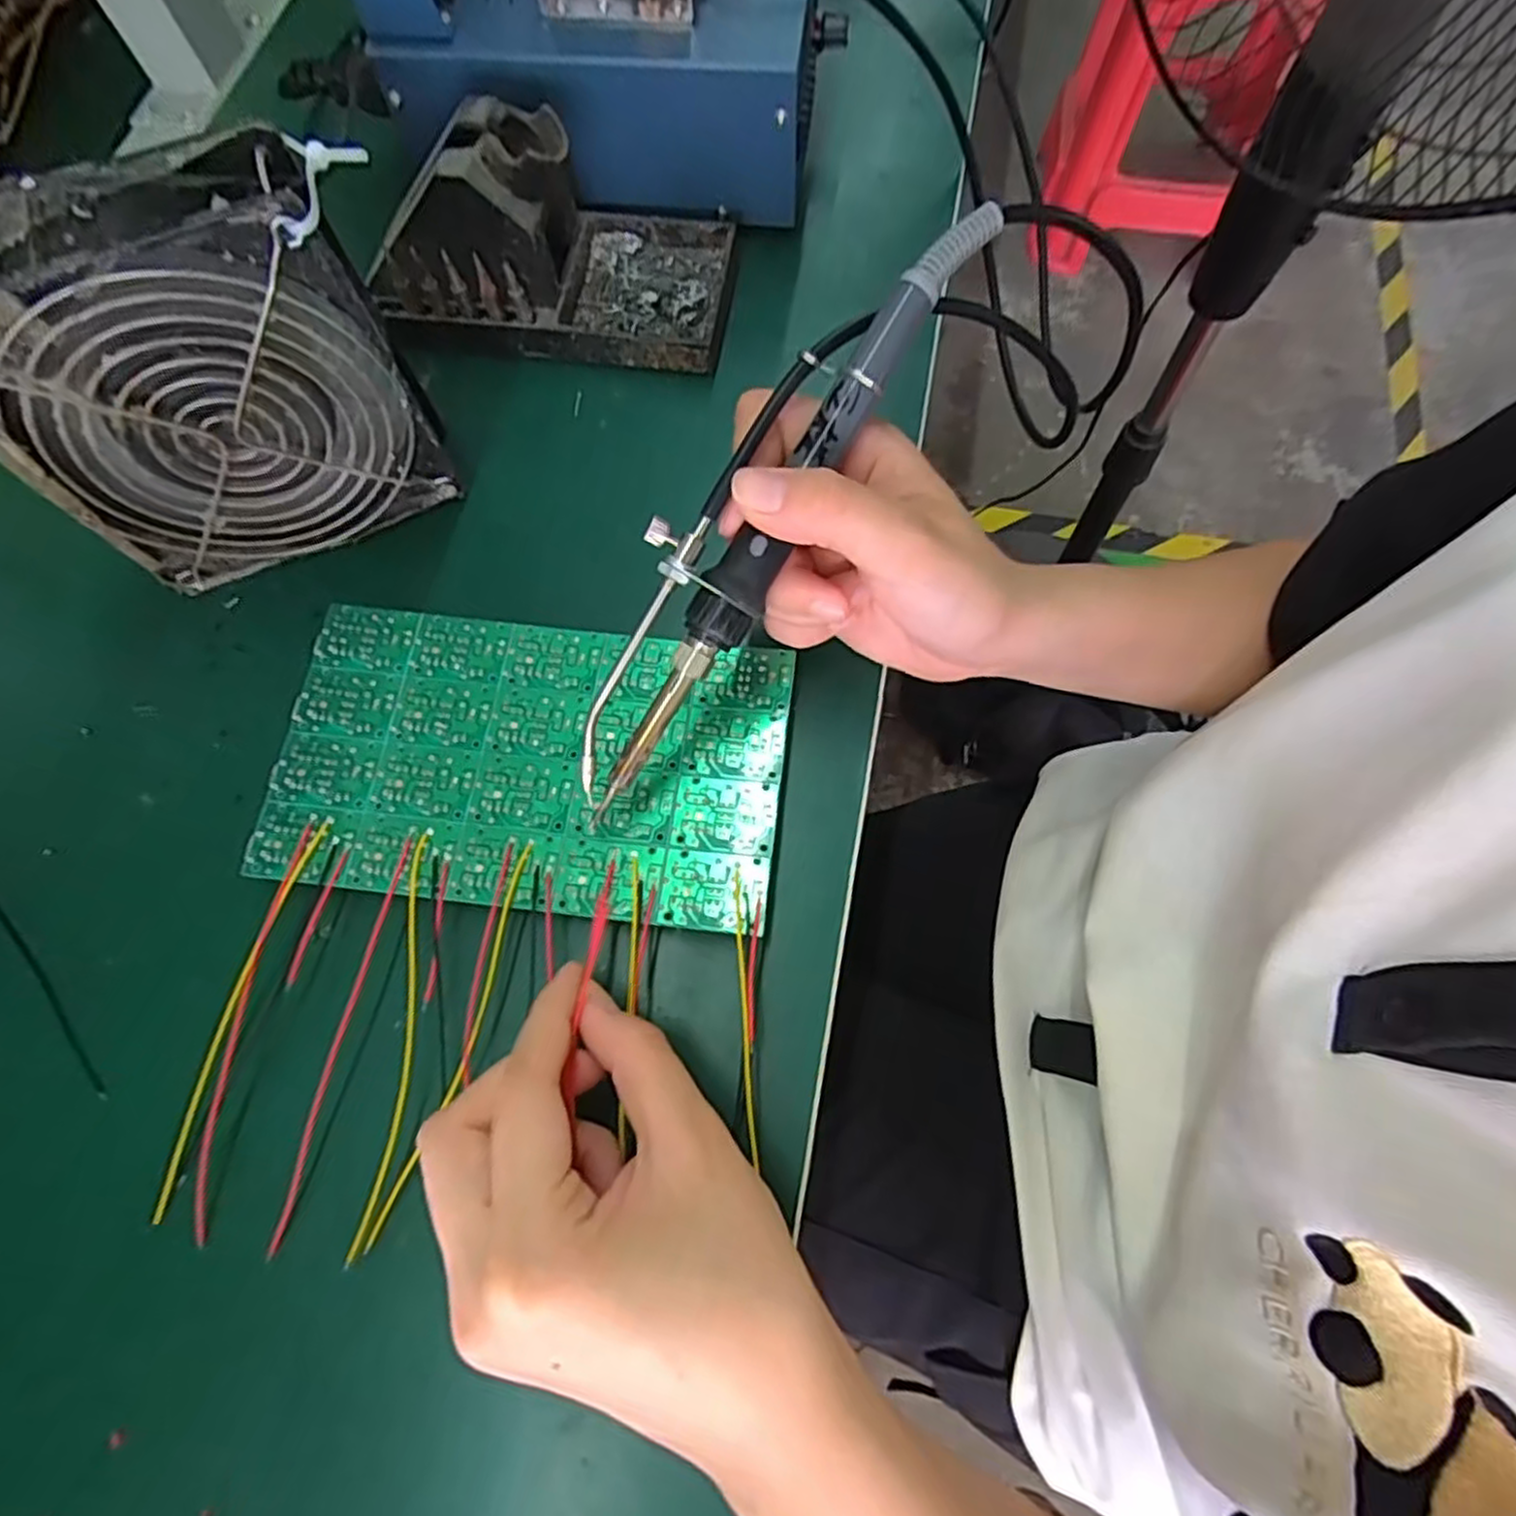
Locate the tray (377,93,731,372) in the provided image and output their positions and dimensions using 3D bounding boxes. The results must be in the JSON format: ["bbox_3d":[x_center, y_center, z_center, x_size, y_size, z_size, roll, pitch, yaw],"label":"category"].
[{"bbox_3d":[-0.085,-0.224,0.321,0.147,0.071,0.080,8,70,3],"label":"tray"}]

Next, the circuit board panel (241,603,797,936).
[{"bbox_3d":[-0.079,0.000,0.263,0.173,0.004,0.100,6,71,4],"label":"circuit board panel"}]

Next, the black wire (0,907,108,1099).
[{"bbox_3d":[-0.243,0.072,0.255,0.005,0.004,0.100,-41,75,-13],"label":"black wire"}]

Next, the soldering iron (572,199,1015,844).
[{"bbox_3d":[-0.001,-0.076,0.223,0.033,0.017,0.204,35,96,12],"label":"soldering iron"}]

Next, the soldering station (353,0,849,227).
[{"bbox_3d":[-0.075,-0.324,0.324,0.205,0.133,0.119,2,70,1],"label":"soldering station"}]

